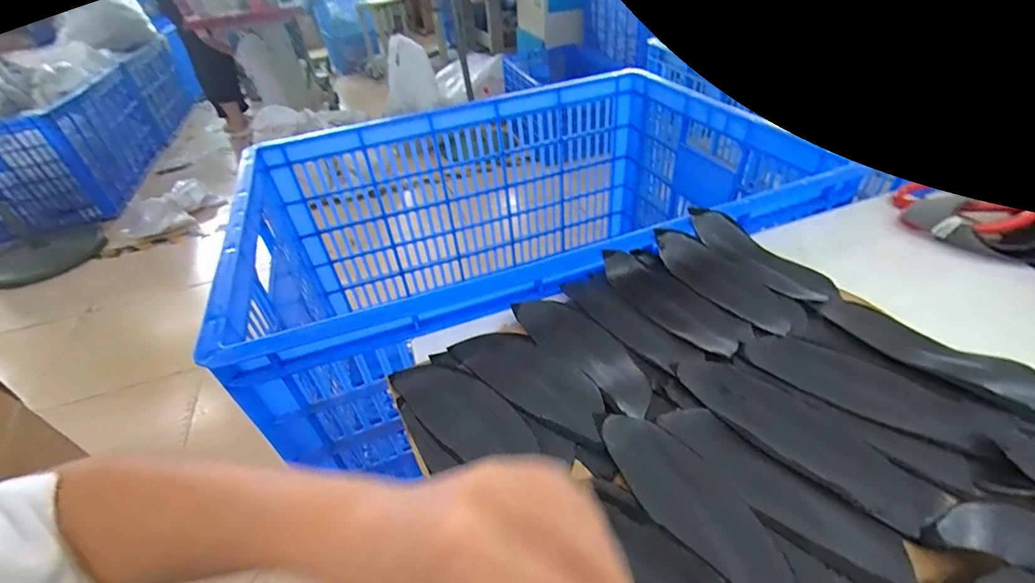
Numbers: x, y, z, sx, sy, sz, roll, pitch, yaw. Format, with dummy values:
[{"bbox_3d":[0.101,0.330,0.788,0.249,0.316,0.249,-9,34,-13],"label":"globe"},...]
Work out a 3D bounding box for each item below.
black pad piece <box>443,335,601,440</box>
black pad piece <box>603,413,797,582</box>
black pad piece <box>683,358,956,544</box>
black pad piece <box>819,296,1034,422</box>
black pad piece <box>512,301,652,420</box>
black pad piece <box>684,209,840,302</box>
[{"bbox_3d":[0.010,0.057,0.329,0.129,0.017,0.048,27,47,36],"label":"black pad piece"},{"bbox_3d":[0.098,0.115,0.244,0.044,0.010,0.128,-26,44,-23],"label":"black pad piece"},{"bbox_3d":[0.167,0.083,0.274,0.045,0.009,0.139,-30,46,-26],"label":"black pad piece"},{"bbox_3d":[0.281,0.039,0.312,0.046,0.009,0.128,-30,46,-26],"label":"black pad piece"},{"bbox_3d":[0.051,0.040,0.339,0.045,0.009,0.130,-28,45,-24],"label":"black pad piece"},{"bbox_3d":[0.211,-0.033,0.401,0.051,0.013,0.132,-26,54,-27],"label":"black pad piece"}]

